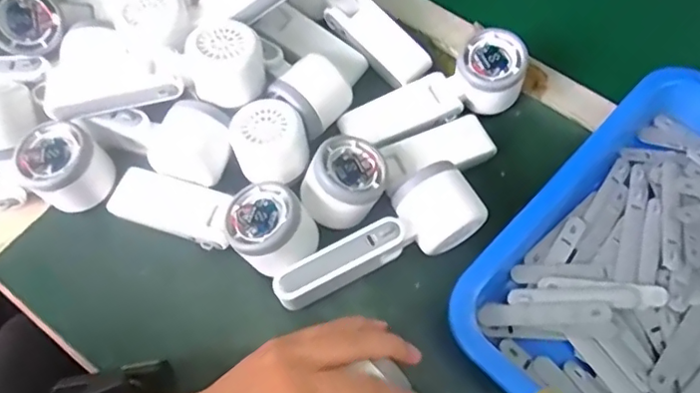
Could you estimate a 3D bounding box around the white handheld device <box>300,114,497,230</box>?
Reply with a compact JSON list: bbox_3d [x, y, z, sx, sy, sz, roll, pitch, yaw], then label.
[{"bbox_3d":[0.040,-0.031,0.454,0.162,0.050,0.053,-26,67,-14],"label":"white handheld device"}]

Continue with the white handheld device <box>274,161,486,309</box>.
[{"bbox_3d":[0.021,0.035,0.423,0.163,0.049,0.054,-27,68,-15],"label":"white handheld device"}]

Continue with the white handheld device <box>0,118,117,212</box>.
[{"bbox_3d":[-0.271,-0.010,0.452,0.181,0.053,0.068,-13,64,6],"label":"white handheld device"}]

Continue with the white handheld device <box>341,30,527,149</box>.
[{"bbox_3d":[0.072,-0.084,0.492,0.166,0.053,0.055,-23,66,0],"label":"white handheld device"}]

